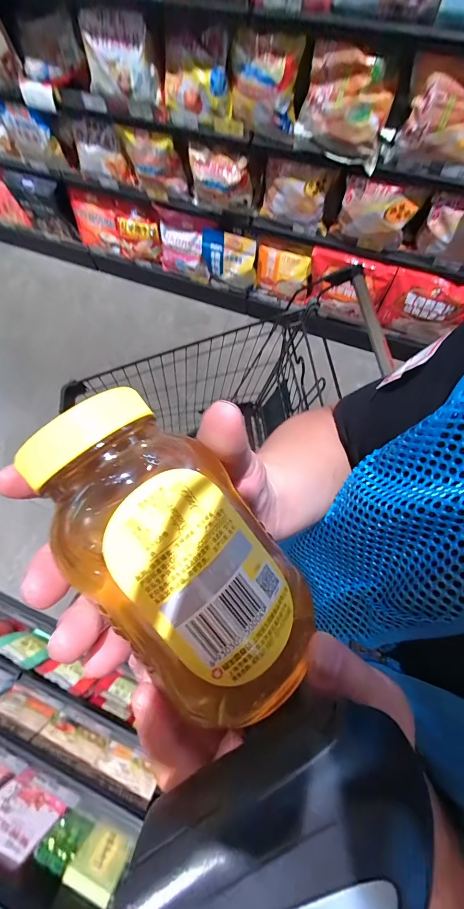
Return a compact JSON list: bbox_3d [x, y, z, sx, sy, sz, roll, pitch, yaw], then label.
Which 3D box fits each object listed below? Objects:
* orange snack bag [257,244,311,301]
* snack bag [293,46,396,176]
[{"bbox_3d":[0.209,-0.753,1.441,0.210,0.169,0.054,21,72,10],"label":"orange snack bag"},{"bbox_3d":[0.294,-0.942,0.942,0.258,0.226,0.093,39,76,15],"label":"snack bag"}]

